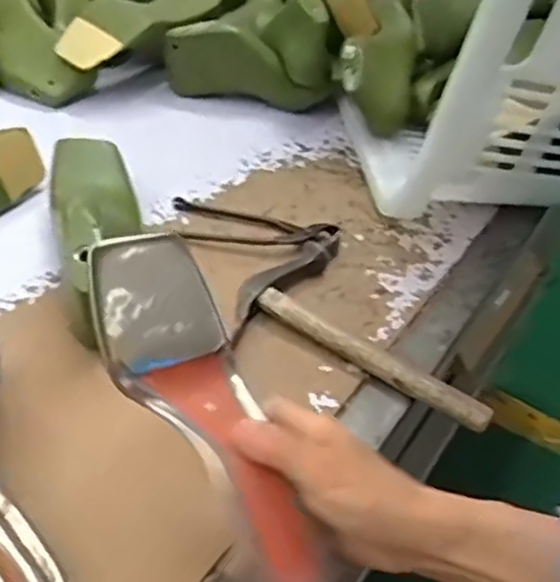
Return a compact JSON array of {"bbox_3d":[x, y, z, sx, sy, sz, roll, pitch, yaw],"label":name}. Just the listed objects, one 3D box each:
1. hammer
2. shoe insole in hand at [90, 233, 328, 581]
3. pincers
[{"bbox_3d":[0.086,0.021,0.604,0.221,0.032,0.161,23,45,18],"label":"hammer"},{"bbox_3d":[-0.037,0.071,0.409,0.068,0.041,0.219,-26,79,-30],"label":"shoe insole in hand"},{"bbox_3d":[-0.028,-0.065,0.701,0.164,0.025,0.064,8,42,2],"label":"pincers"}]

